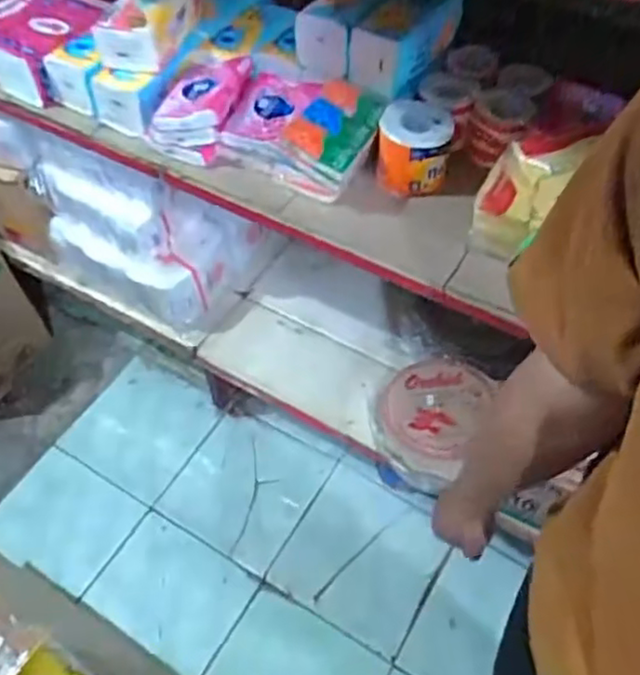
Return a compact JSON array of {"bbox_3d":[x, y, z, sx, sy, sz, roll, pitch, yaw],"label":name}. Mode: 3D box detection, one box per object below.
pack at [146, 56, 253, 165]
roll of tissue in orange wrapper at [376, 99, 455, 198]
[{"bbox_3d":[-0.172,-0.350,1.016,0.113,0.085,0.169,10,54,10],"label":"pack"},{"bbox_3d":[0.131,-0.262,0.942,0.093,0.104,0.110,6,54,7],"label":"roll of tissue in orange wrapper"}]

